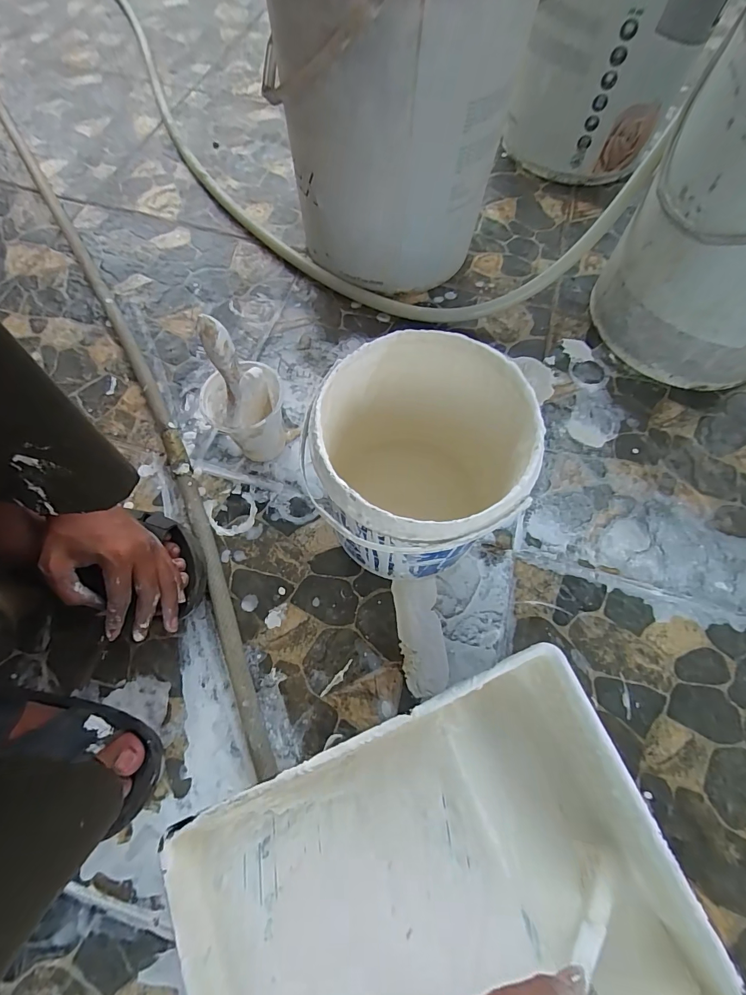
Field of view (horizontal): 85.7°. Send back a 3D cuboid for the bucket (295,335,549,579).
[{"bbox_3d":[0.039,-0.022,0.396,0.178,0.190,0.189,1,66,-1],"label":"bucket"}]

